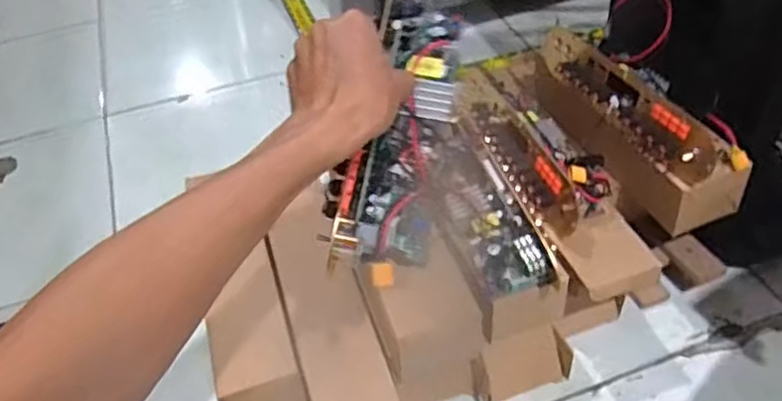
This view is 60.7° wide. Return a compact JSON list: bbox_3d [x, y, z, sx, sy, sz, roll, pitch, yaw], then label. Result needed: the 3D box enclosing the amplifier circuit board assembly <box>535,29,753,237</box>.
[{"bbox_3d":[0.288,-0.093,0.825,0.087,0.148,0.297,-23,48,-16],"label":"amplifier circuit board assembly"}]

